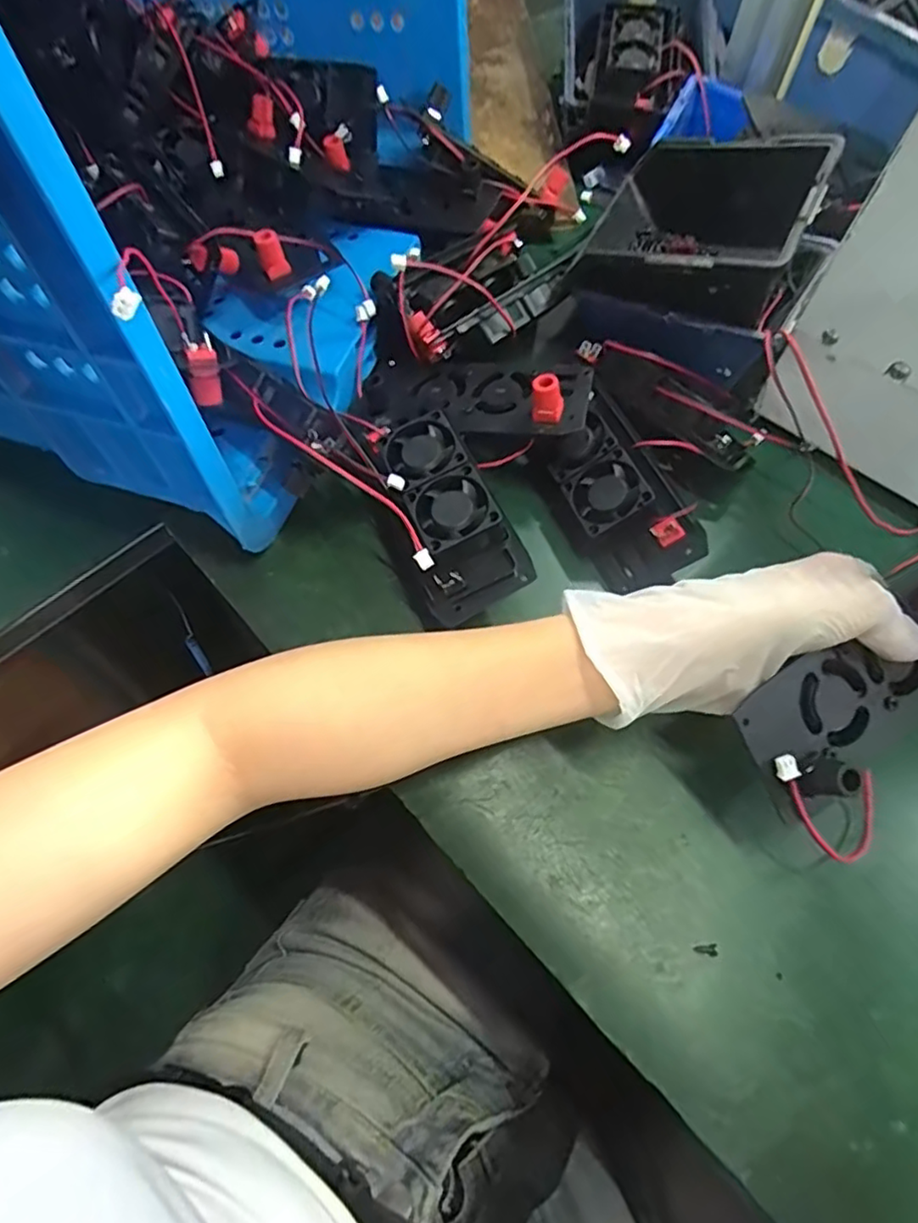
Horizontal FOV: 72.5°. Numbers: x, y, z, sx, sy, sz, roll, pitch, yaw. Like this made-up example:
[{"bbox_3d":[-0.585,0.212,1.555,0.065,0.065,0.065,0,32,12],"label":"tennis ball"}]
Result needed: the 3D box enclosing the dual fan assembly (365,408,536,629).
[{"bbox_3d":[-0.008,-0.053,0.323,0.057,0.024,0.109,-21,76,-12],"label":"dual fan assembly"}]

